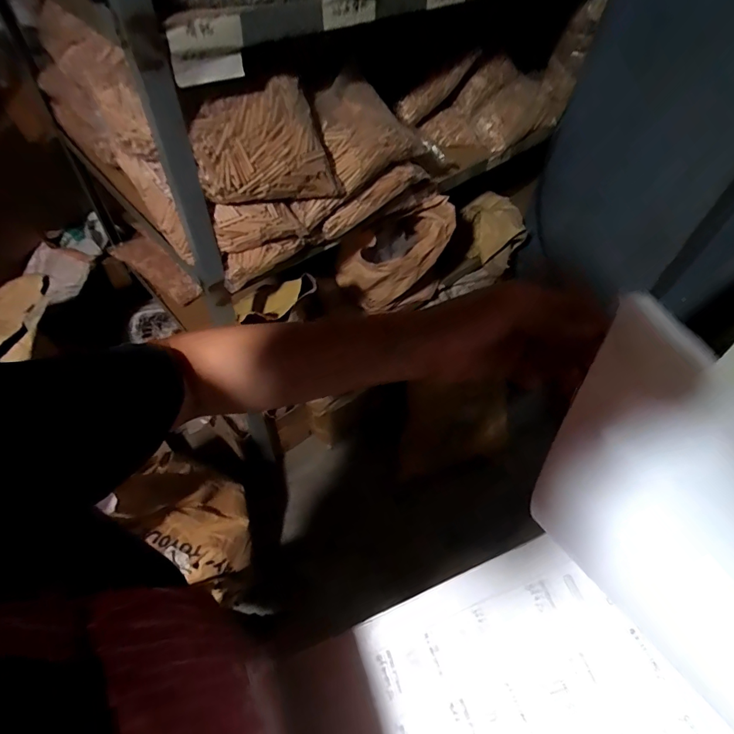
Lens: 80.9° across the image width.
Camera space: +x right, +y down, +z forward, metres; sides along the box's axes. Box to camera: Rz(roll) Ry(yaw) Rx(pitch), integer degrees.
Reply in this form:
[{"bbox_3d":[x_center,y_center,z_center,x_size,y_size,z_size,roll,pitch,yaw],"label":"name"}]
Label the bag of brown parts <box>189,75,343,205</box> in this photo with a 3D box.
[{"bbox_3d":[-0.160,-0.346,0.696,0.236,0.148,0.092,-28,59,-24],"label":"bag of brown parts"}]

